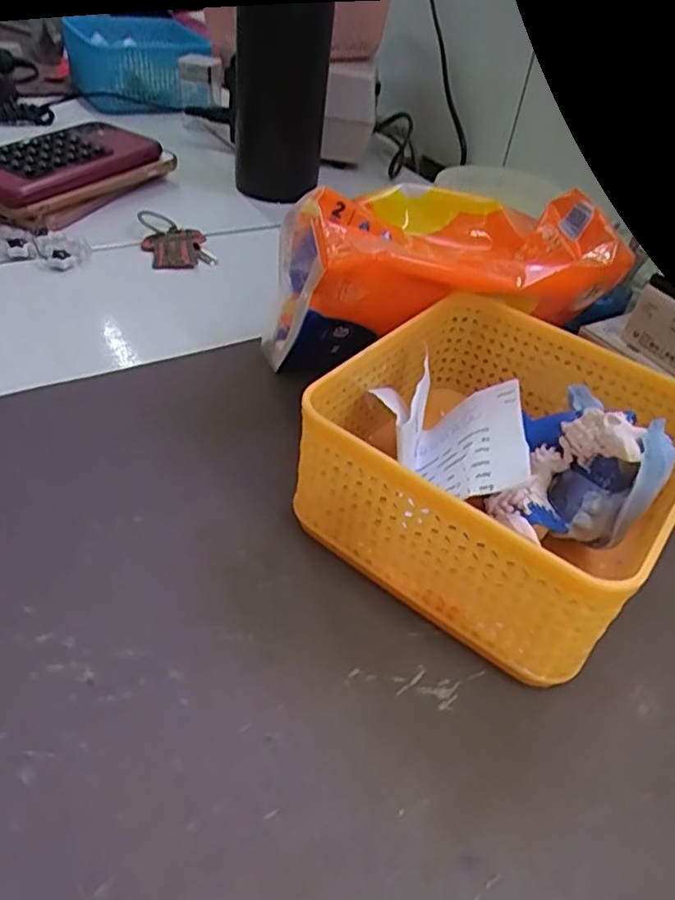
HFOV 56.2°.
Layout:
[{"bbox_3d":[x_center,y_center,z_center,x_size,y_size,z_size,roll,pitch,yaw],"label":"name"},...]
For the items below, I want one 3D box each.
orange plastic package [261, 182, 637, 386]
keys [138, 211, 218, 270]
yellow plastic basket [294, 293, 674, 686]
[{"bbox_3d":[0.052,-0.086,0.323,0.173,0.086,0.068,-7,44,-15],"label":"orange plastic package"},{"bbox_3d":[-0.117,-0.150,0.453,0.045,0.013,0.077,-14,47,-24],"label":"keys"},{"bbox_3d":[0.069,0.005,0.263,0.132,0.065,0.134,28,46,22],"label":"yellow plastic basket"}]

